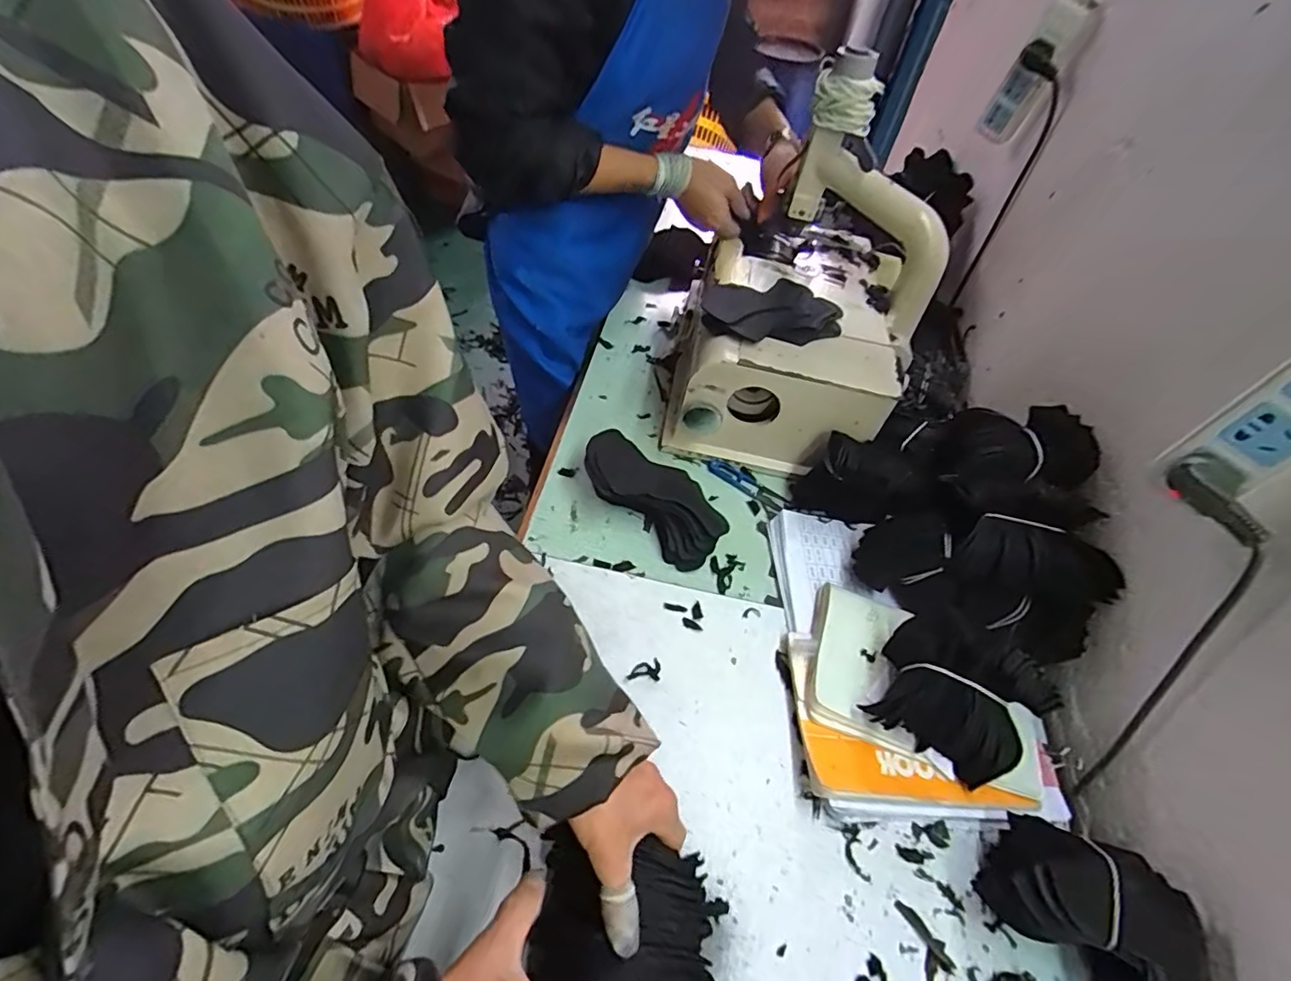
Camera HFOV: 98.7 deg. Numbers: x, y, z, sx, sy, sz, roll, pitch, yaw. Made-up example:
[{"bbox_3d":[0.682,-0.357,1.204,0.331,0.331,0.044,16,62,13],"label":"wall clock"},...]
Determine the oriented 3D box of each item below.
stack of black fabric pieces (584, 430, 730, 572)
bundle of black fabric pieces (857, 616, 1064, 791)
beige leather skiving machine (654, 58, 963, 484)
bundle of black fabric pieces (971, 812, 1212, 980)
[{"bbox_3d":[0.007,0.006,0.609,0.175,0.056,0.078,35,56,19],"label":"stack of black fabric pieces"},{"bbox_3d":[0.263,0.176,0.465,0.120,0.079,0.088,29,54,15],"label":"bundle of black fabric pieces"},{"bbox_3d":[0.196,-0.244,0.659,0.286,0.315,0.324,10,51,1],"label":"beige leather skiving machine"},{"bbox_3d":[0.319,0.298,0.398,0.090,0.088,0.118,-34,63,-29],"label":"bundle of black fabric pieces"}]

